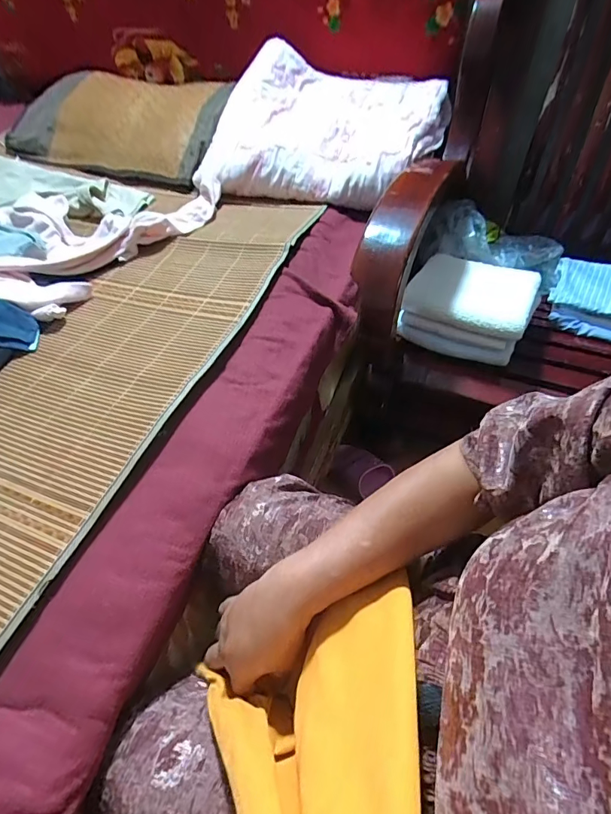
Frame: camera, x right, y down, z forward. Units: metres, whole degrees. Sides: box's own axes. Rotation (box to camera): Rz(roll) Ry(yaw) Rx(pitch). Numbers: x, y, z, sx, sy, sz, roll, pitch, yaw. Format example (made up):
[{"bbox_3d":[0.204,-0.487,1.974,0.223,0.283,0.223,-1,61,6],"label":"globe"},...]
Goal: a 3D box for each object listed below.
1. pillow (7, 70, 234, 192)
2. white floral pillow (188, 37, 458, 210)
[{"bbox_3d":[-0.446,-0.692,1.060,0.583,0.112,0.305,19,54,19],"label":"pillow"},{"bbox_3d":[0.038,-0.574,0.883,0.442,0.152,0.369,16,54,17],"label":"white floral pillow"}]

